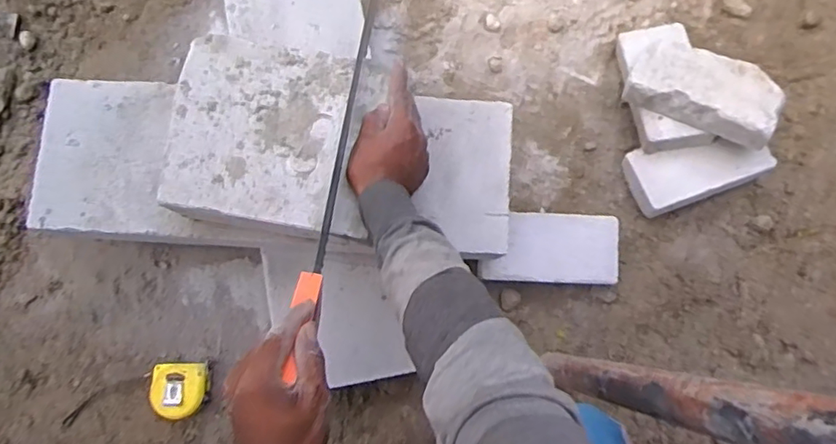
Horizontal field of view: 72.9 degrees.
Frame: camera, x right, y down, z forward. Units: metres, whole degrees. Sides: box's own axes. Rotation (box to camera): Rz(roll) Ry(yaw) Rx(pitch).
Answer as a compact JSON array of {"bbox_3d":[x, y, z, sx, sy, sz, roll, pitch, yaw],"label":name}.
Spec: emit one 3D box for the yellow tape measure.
[{"bbox_3d":[-0.330,0.235,0.789,0.076,0.031,0.074,-2,79,-2],"label":"yellow tape measure"}]

